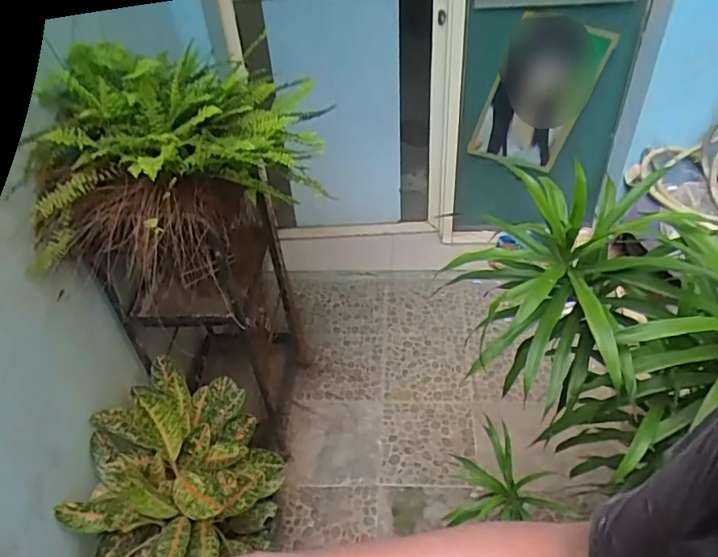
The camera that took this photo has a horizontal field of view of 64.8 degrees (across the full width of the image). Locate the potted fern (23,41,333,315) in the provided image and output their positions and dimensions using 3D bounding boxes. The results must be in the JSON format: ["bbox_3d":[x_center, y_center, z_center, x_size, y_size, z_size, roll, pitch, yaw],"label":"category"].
[{"bbox_3d":[-0.342,-0.245,1.208,0.475,0.360,0.525,2,41,9],"label":"potted fern"}]

